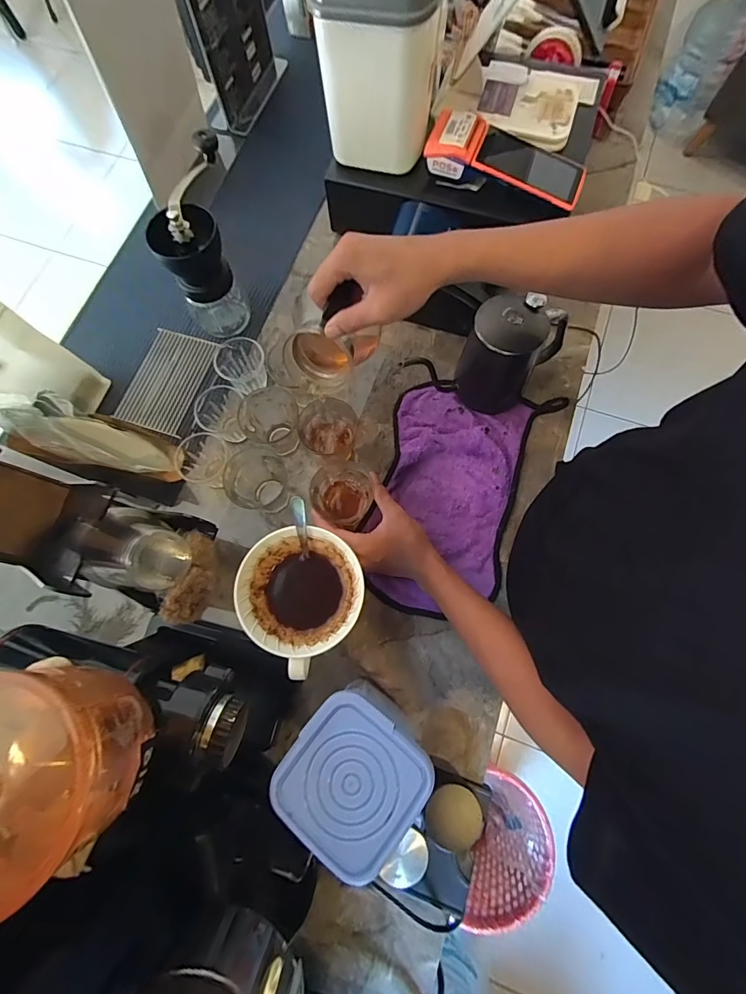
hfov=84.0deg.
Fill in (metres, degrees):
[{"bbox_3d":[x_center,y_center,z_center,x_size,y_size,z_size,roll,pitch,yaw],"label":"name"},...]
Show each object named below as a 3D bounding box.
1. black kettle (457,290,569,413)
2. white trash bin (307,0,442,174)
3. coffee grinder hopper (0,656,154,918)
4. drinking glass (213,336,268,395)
[{"bbox_3d":[0.181,-0.194,0.552,0.100,0.127,0.119,32,77,10],"label":"black kettle"},{"bbox_3d":[0.009,-0.548,0.513,0.125,0.221,0.113,18,75,6],"label":"white trash bin"},{"bbox_3d":[-0.183,0.142,0.214,0.086,0.094,0.101,-2,74,1],"label":"coffee grinder hopper"},{"bbox_3d":[-0.189,-0.191,0.603,0.065,0.060,0.078,15,75,5],"label":"drinking glass"}]

